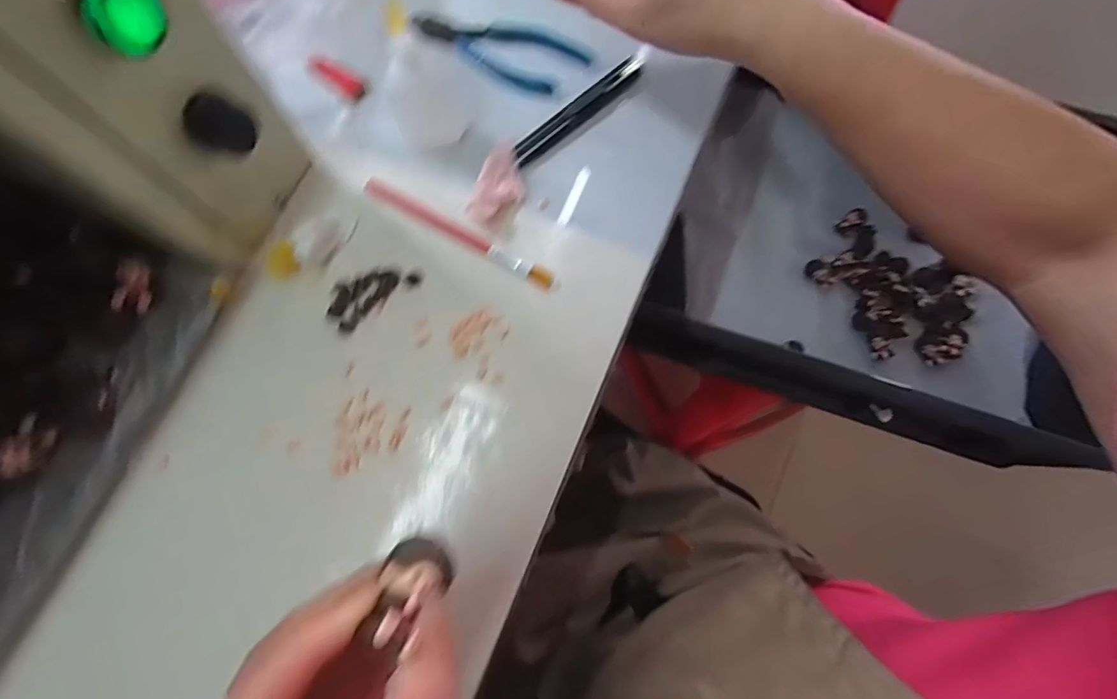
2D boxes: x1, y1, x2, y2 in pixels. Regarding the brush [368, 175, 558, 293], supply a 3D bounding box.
[{"bbox_3d":[-0.068,-0.078,0.331,0.147,0.007,0.011,30,76,7],"label":"brush"}]

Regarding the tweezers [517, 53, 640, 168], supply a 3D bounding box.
[{"bbox_3d":[0.013,-0.170,0.353,0.116,0.008,0.017,-41,79,-12],"label":"tweezers"}]

